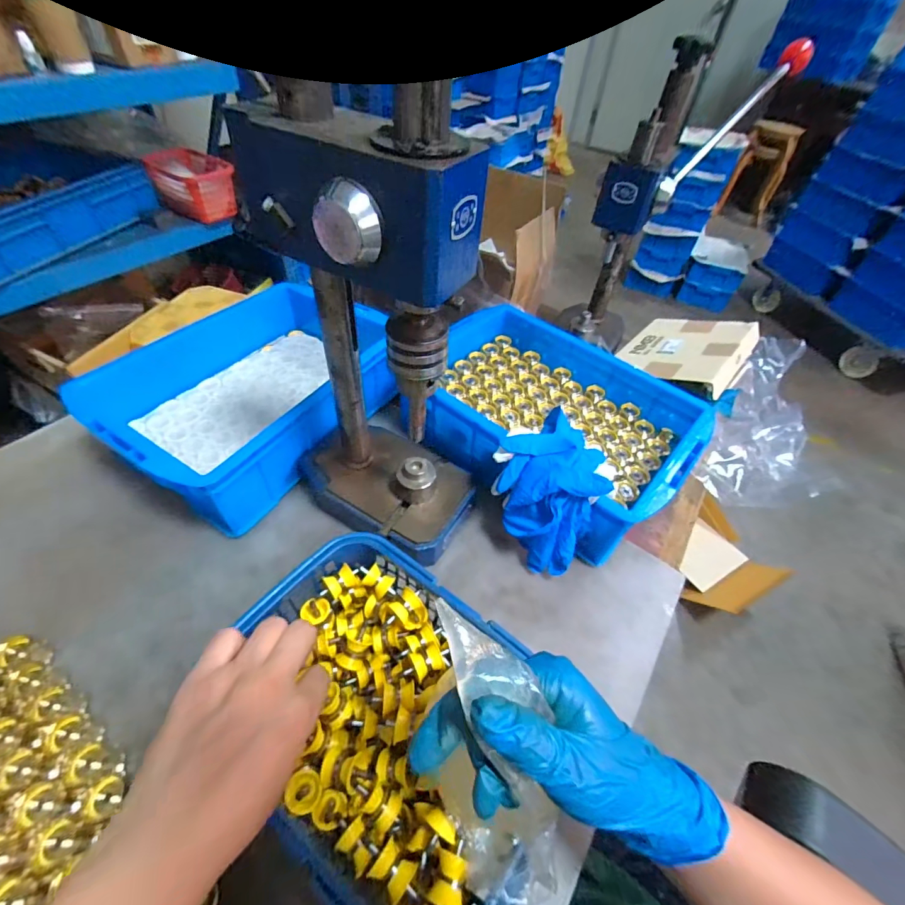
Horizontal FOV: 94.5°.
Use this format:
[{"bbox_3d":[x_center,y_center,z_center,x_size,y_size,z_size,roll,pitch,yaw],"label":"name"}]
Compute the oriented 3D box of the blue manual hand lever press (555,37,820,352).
[{"bbox_3d":[0.313,-0.362,0.646,0.253,0.377,0.116,-34,60,-29],"label":"blue manual hand lever press"}]

